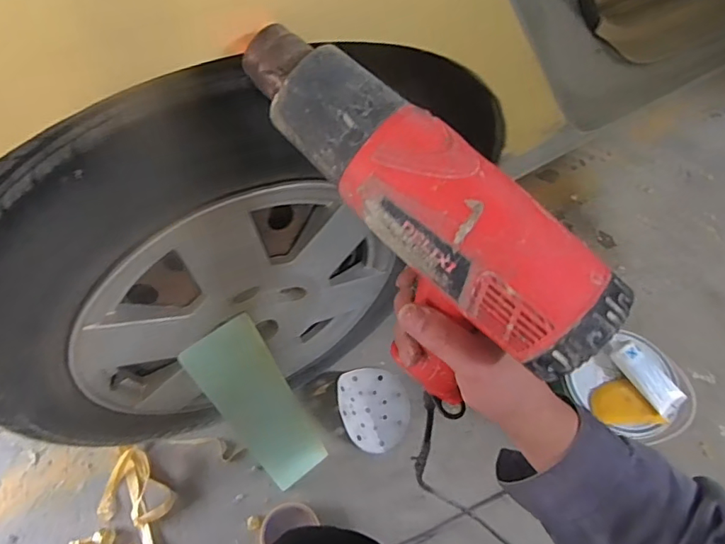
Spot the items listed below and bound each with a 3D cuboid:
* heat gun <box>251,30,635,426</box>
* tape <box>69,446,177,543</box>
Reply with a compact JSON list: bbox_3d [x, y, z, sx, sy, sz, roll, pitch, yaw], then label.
[{"bbox_3d":[0.019,-0.030,0.324,0.065,0.161,0.245,-43,90,-21],"label":"heat gun"},{"bbox_3d":[-0.363,0.381,0.797,0.128,0.020,0.190,9,61,7],"label":"tape"}]

